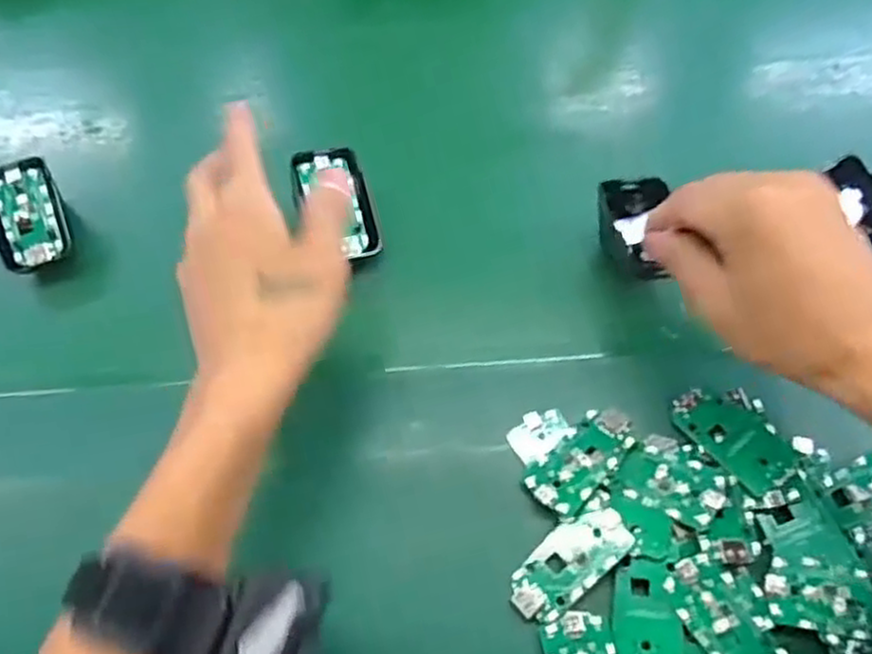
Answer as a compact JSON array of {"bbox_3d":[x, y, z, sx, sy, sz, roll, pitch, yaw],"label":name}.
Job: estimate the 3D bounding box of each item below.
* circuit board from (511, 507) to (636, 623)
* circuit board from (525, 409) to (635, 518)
[{"bbox_3d":[0.064,0.114,0.349,0.063,0.013,0.030,-35,67,-14],"label":"circuit board"},{"bbox_3d":[0.076,0.067,0.367,0.063,0.004,0.030,-41,68,-17],"label":"circuit board"}]

